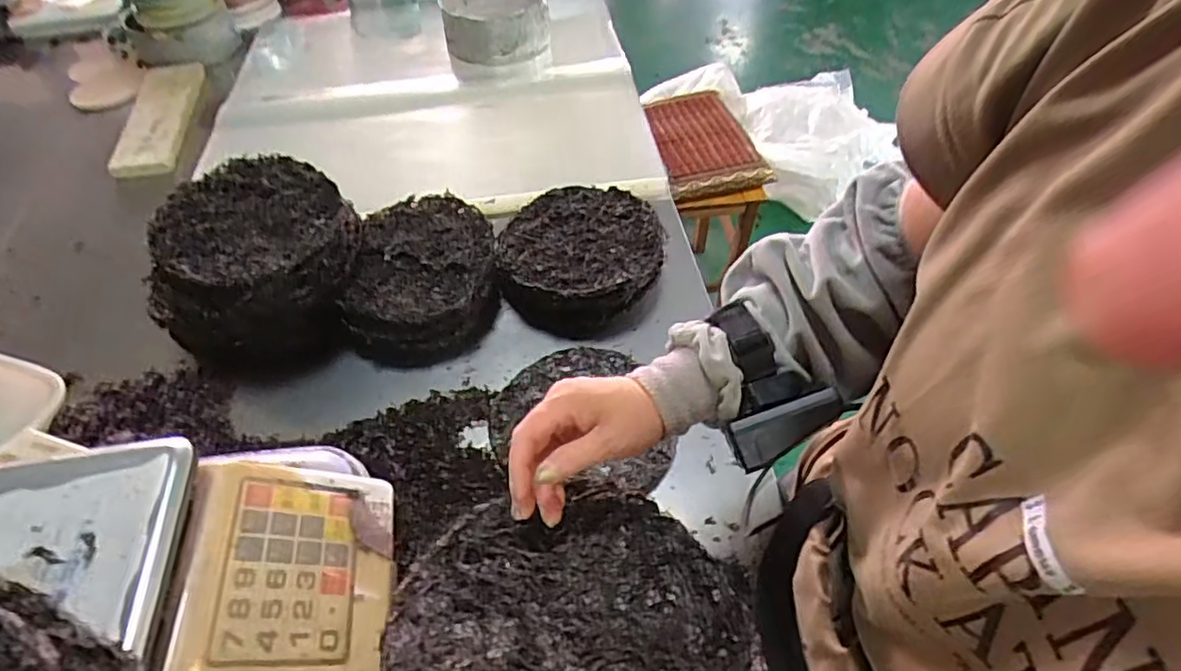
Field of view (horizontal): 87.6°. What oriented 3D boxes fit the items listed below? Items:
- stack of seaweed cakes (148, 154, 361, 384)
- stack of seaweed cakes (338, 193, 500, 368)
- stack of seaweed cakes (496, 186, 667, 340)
[{"bbox_3d":[-0.384,-0.084,0.740,0.196,0.157,0.202,5,51,6],"label":"stack of seaweed cakes"},{"bbox_3d":[-0.211,-0.073,0.776,0.186,0.094,0.195,-7,51,-4],"label":"stack of seaweed cakes"},{"bbox_3d":[-0.011,-0.100,0.792,0.193,0.081,0.196,26,56,22],"label":"stack of seaweed cakes"}]

